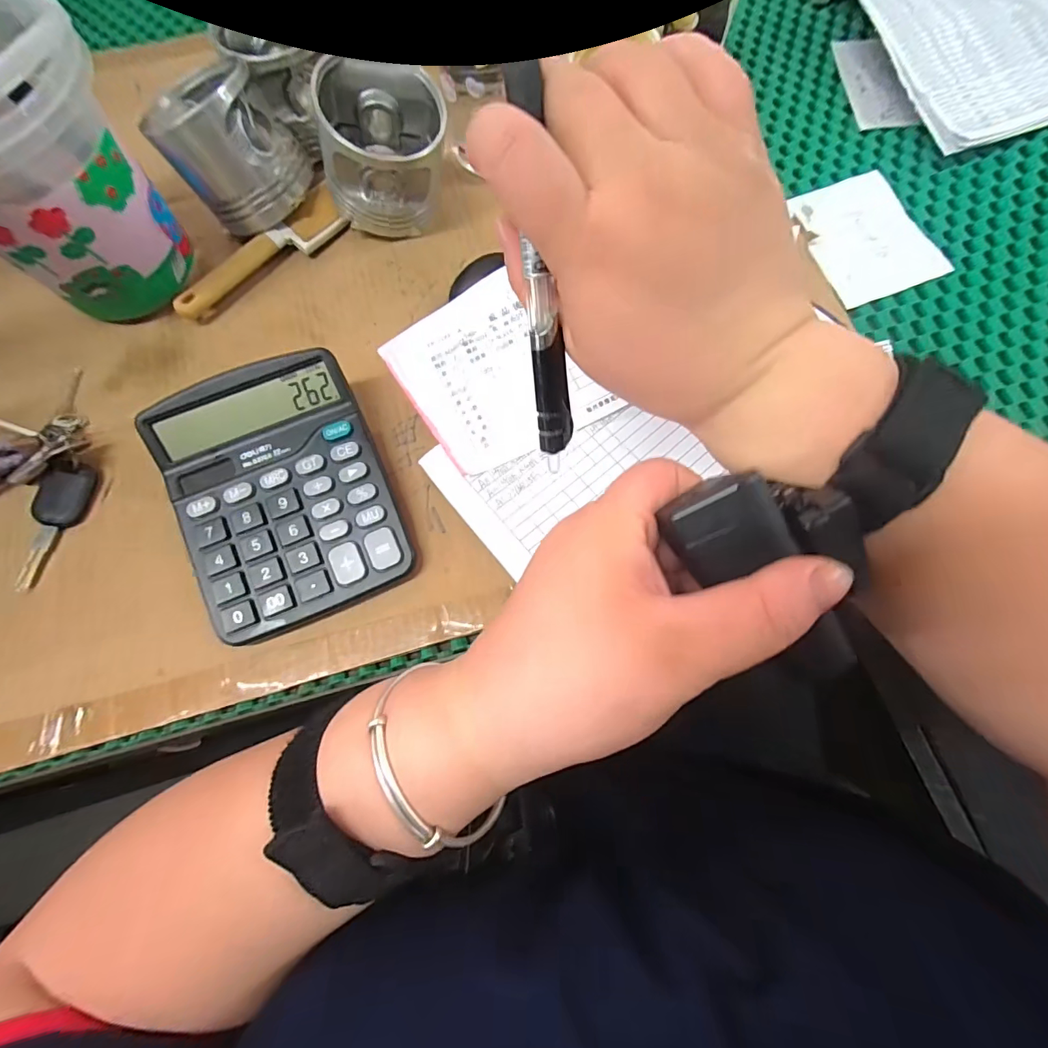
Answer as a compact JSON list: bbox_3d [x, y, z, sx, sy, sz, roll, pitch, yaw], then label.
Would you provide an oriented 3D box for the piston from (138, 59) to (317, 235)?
[{"bbox_3d":[-0.201,-0.261,0.324,0.084,0.075,0.086,-30,75,-8],"label":"piston"}]

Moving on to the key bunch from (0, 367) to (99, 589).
[{"bbox_3d":[-0.324,-0.043,0.284,0.113,0.039,0.138,16,74,5],"label":"key bunch"}]

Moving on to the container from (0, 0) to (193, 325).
[{"bbox_3d":[-0.292,-0.206,0.282,0.127,0.133,0.122,33,76,10],"label":"container"}]

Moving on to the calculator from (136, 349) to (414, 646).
[{"bbox_3d":[-0.140,-0.017,0.269,0.117,0.047,0.141,-23,74,-6],"label":"calculator"}]

